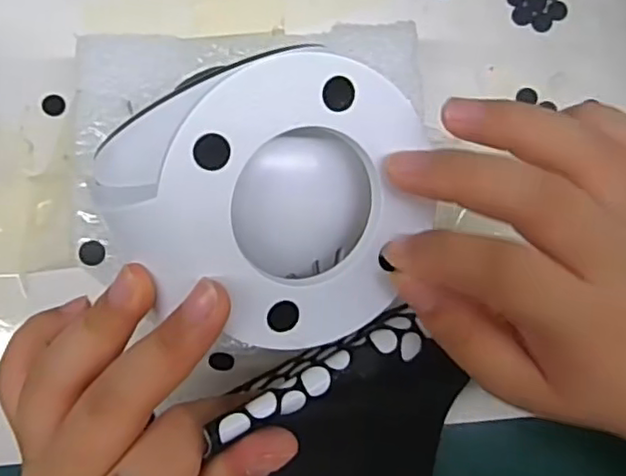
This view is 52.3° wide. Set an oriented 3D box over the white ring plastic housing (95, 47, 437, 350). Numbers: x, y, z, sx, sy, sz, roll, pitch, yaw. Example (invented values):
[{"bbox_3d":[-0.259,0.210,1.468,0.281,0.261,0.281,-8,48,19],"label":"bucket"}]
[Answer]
[{"bbox_3d":[-0.016,-0.015,0.205,0.087,0.053,0.082,-32,114,-12],"label":"white ring plastic housing"}]

